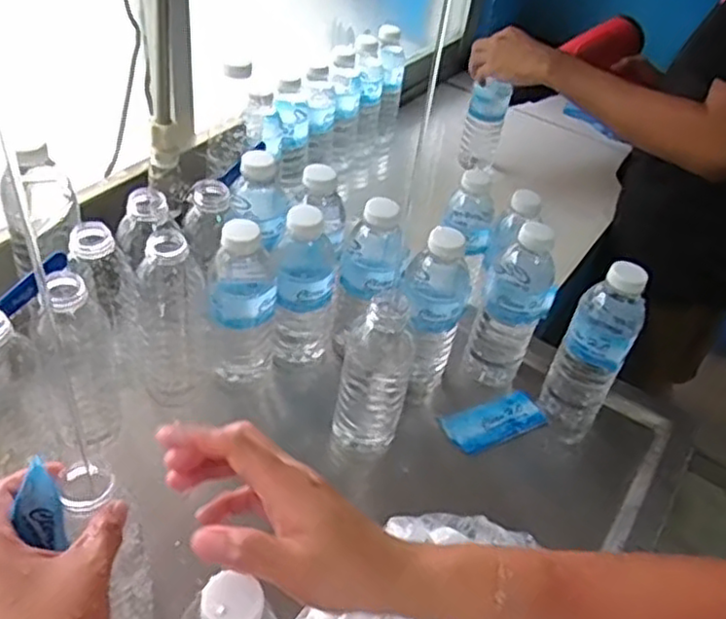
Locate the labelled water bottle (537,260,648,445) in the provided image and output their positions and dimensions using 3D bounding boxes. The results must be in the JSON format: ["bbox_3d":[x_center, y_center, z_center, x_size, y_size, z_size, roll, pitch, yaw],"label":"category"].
[{"bbox_3d":[0.212,0.038,0.647,0.057,0.180,0.060,26,45,20],"label":"labelled water bottle"}]

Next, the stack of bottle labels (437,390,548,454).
[{"bbox_3d":[0.128,0.110,0.682,0.100,0.012,0.045,-16,47,-24],"label":"stack of bottle labels"}]

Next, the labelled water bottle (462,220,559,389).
[{"bbox_3d":[0.147,-0.005,0.681,0.062,0.177,0.071,18,43,12],"label":"labelled water bottle"}]

